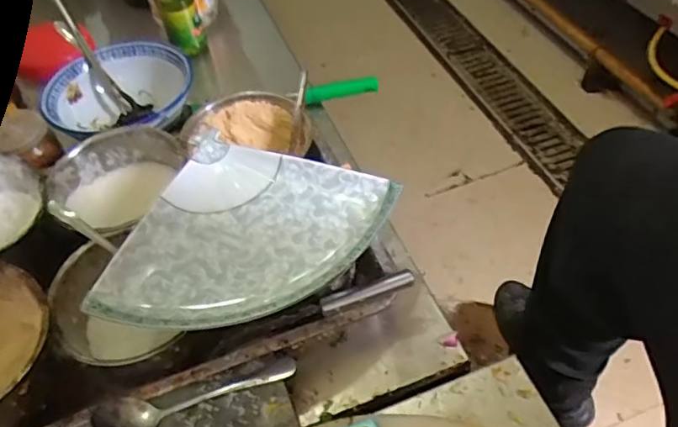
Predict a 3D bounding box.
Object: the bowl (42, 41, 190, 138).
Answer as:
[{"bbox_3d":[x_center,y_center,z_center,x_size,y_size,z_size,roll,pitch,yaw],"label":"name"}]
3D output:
[{"bbox_3d":[-0.294,-0.155,0.743,0.188,0.070,0.166,-19,52,-10],"label":"bowl"}]

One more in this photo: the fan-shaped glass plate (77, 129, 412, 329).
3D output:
[{"bbox_3d":[-0.088,0.026,0.507,0.215,0.027,0.222,18,55,18],"label":"fan-shaped glass plate"}]

